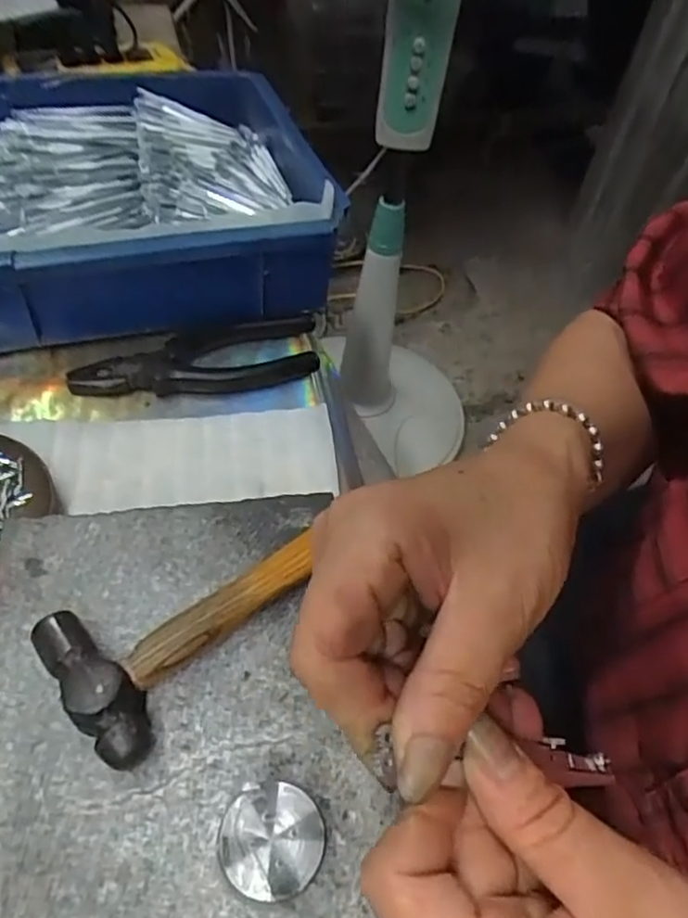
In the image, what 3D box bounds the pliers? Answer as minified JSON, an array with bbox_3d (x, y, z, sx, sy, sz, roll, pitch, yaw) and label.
[{"bbox_3d":[-0.096,-0.065,0.434,0.161,0.013,0.053,-10,54,-14],"label":"pliers"}]

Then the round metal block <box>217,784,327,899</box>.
[{"bbox_3d":[-0.024,0.128,0.217,0.032,0.021,0.032,3,52,-4],"label":"round metal block"}]

